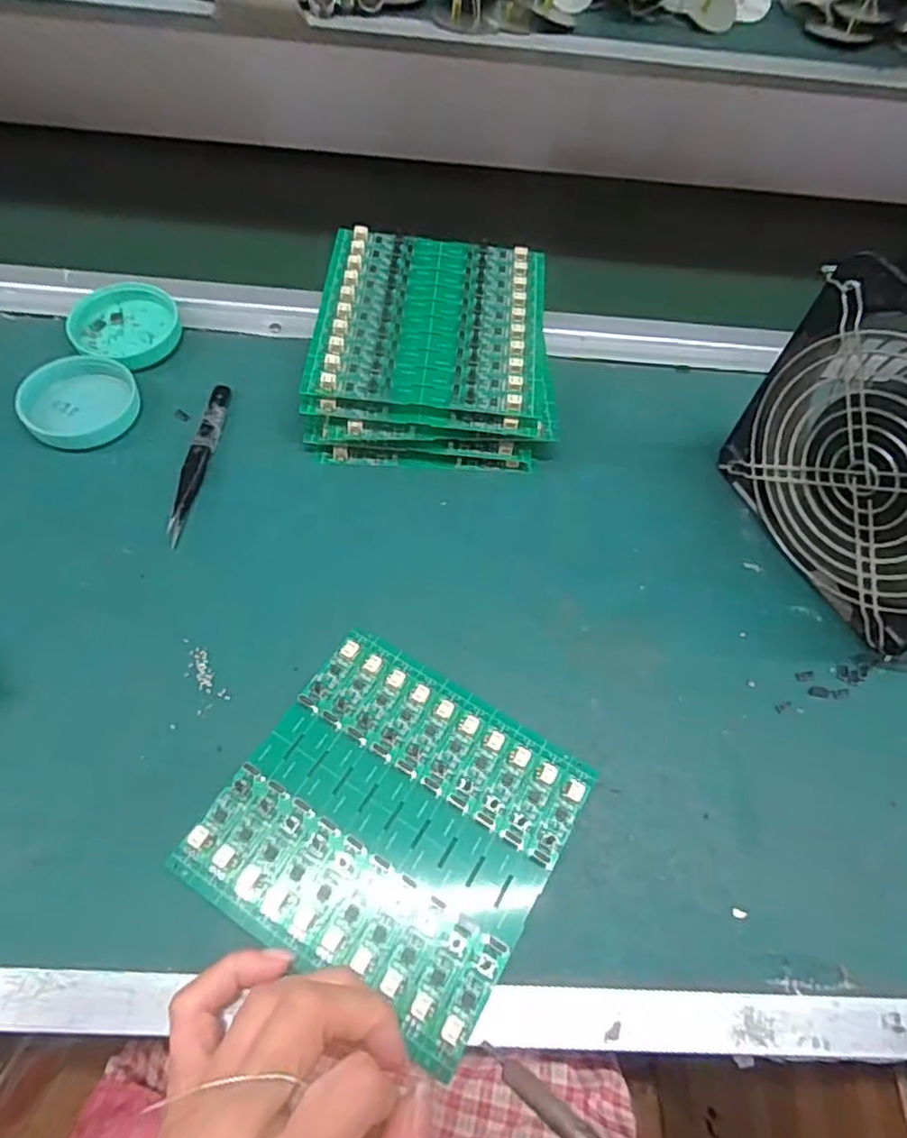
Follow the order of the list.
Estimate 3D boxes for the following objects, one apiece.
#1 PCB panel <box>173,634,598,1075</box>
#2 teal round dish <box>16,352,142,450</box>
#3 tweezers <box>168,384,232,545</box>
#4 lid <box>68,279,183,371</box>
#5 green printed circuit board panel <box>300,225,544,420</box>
[{"bbox_3d":[-0.026,0.110,0.286,0.138,0.004,0.132,30,60,13],"label":"PCB panel"},{"bbox_3d":[-0.225,-0.102,0.388,0.064,0.015,0.060,2,60,-4],"label":"teal round dish"},{"bbox_3d":[-0.147,-0.065,0.376,0.013,0.009,0.115,4,60,-3],"label":"tweezers"},{"bbox_3d":[-0.212,-0.160,0.421,0.069,0.009,0.064,2,60,-4],"label":"lid"},{"bbox_3d":[-0.012,-0.154,0.393,0.135,0.011,0.136,5,62,-1],"label":"green printed circuit board panel"}]

